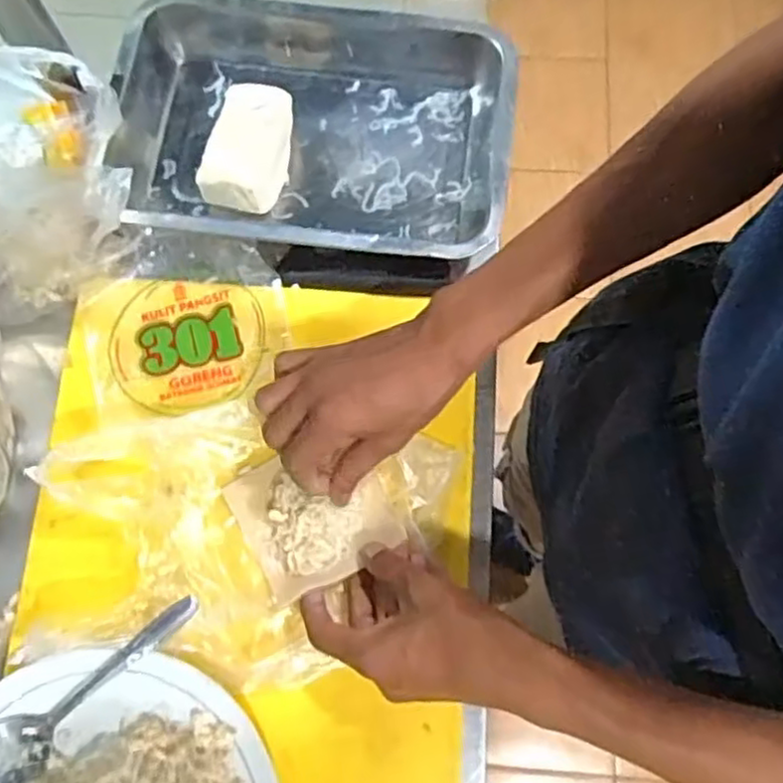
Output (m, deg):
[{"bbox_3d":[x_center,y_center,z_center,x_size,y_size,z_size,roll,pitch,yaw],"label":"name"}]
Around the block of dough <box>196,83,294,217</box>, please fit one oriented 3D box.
[{"bbox_3d":[-0.107,-0.180,0.539,0.052,0.047,0.109,15,75,4],"label":"block of dough"}]

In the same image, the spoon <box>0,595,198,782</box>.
[{"bbox_3d":[-0.187,0.188,0.429,0.167,0.019,0.035,-35,77,-9],"label":"spoon"}]

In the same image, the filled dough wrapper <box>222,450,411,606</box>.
[{"bbox_3d":[-0.052,0.080,0.470,0.095,0.018,0.091,-28,76,-7],"label":"filled dough wrapper"}]

